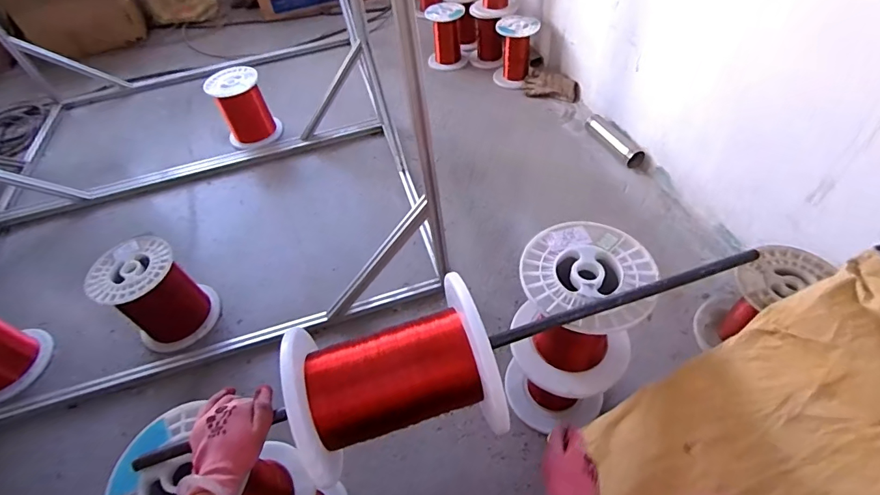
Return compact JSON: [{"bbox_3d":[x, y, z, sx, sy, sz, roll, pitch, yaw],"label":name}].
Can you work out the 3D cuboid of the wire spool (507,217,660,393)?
[{"bbox_3d":[0.236,0.116,0.742,0.193,0.244,0.190,-3,50,4],"label":"wire spool"}]

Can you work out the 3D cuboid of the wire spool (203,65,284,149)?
[{"bbox_3d":[-0.793,-0.582,1.736,0.208,0.252,0.236,-22,51,-12],"label":"wire spool"}]

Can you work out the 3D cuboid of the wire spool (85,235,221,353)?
[{"bbox_3d":[-0.737,0.124,1.129,0.205,0.248,0.202,-3,50,4],"label":"wire spool"}]

